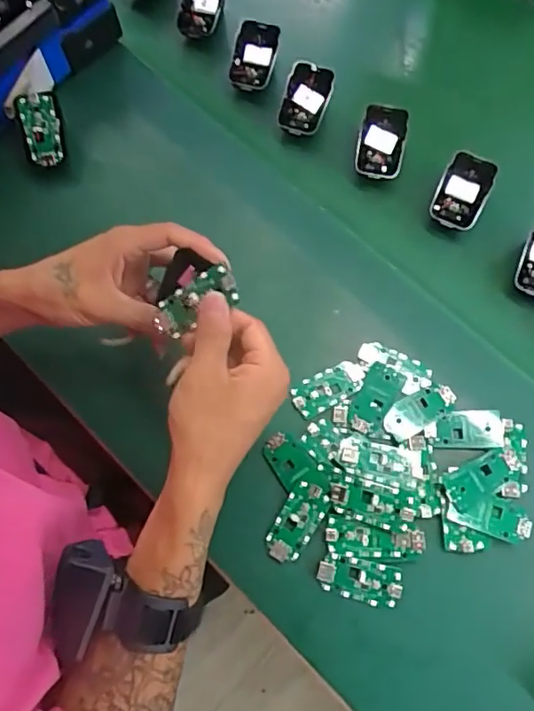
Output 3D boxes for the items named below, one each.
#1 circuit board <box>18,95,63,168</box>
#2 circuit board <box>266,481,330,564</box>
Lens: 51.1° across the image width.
[{"bbox_3d":[-0.216,-0.216,0.536,0.033,0.007,0.063,-13,108,-15],"label":"circuit board"},{"bbox_3d":[0.024,0.133,0.447,0.032,0.004,0.065,30,82,12],"label":"circuit board"}]

